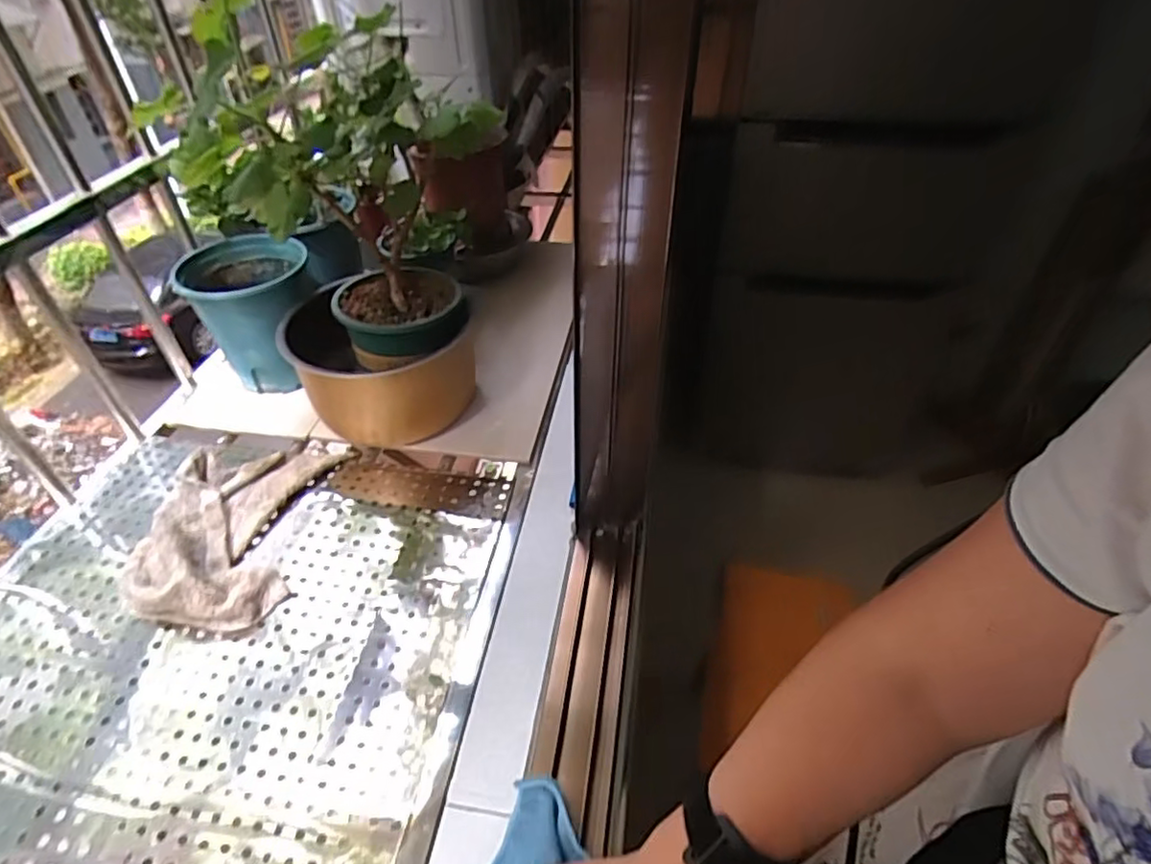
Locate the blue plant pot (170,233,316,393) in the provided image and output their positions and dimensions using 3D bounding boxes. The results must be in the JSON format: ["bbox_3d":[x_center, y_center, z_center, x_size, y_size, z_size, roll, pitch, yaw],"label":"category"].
[{"bbox_3d":[-0.431,-0.157,0.838,0.153,0.167,0.156,-16,46,-17],"label":"blue plant pot"}]

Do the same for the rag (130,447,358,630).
[{"bbox_3d":[-0.376,0.091,0.673,0.162,0.060,0.250,2,44,1],"label":"rag"}]

